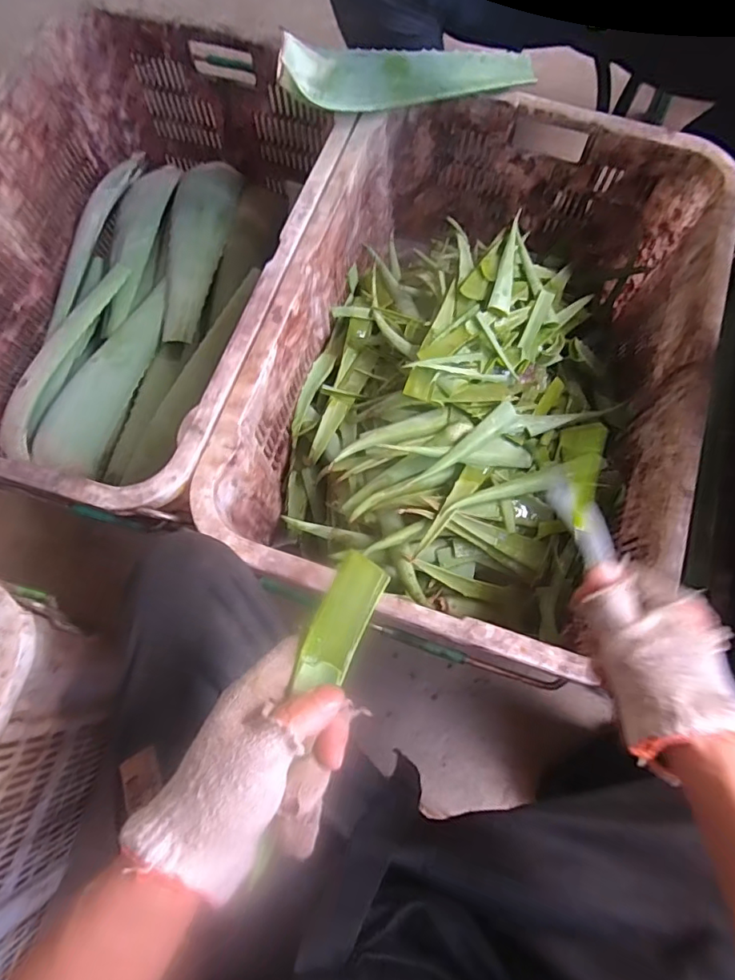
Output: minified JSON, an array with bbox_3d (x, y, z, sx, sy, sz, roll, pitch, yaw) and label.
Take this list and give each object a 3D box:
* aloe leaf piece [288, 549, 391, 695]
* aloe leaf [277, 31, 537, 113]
[{"bbox_3d":[-0.015,0.077,0.309,0.029,0.007,0.078,23,75,9],"label":"aloe leaf piece"},{"bbox_3d":[0.049,-0.532,0.665,0.322,0.058,0.105,-17,72,-4],"label":"aloe leaf"}]

